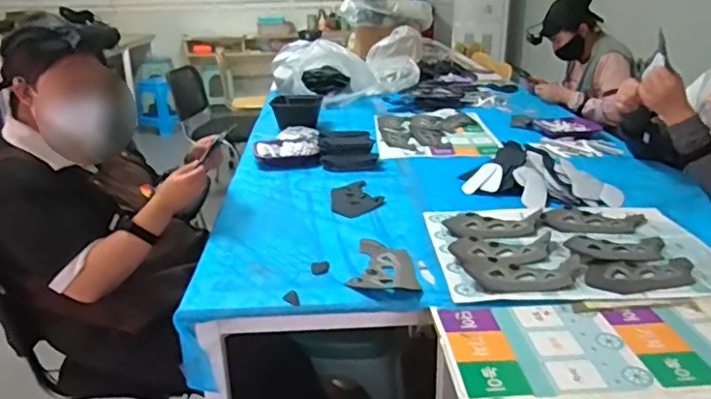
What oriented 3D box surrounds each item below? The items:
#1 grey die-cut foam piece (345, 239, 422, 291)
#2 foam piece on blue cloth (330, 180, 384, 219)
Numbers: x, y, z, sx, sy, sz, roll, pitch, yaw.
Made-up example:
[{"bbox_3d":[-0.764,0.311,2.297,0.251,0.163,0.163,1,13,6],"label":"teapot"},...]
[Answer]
[{"bbox_3d":[0.058,0.120,1.051,0.127,0.019,0.162,3,21,10],"label":"grey die-cut foam piece"},{"bbox_3d":[0.000,-0.004,1.388,0.122,0.005,0.209,-4,21,-7],"label":"foam piece on blue cloth"}]

